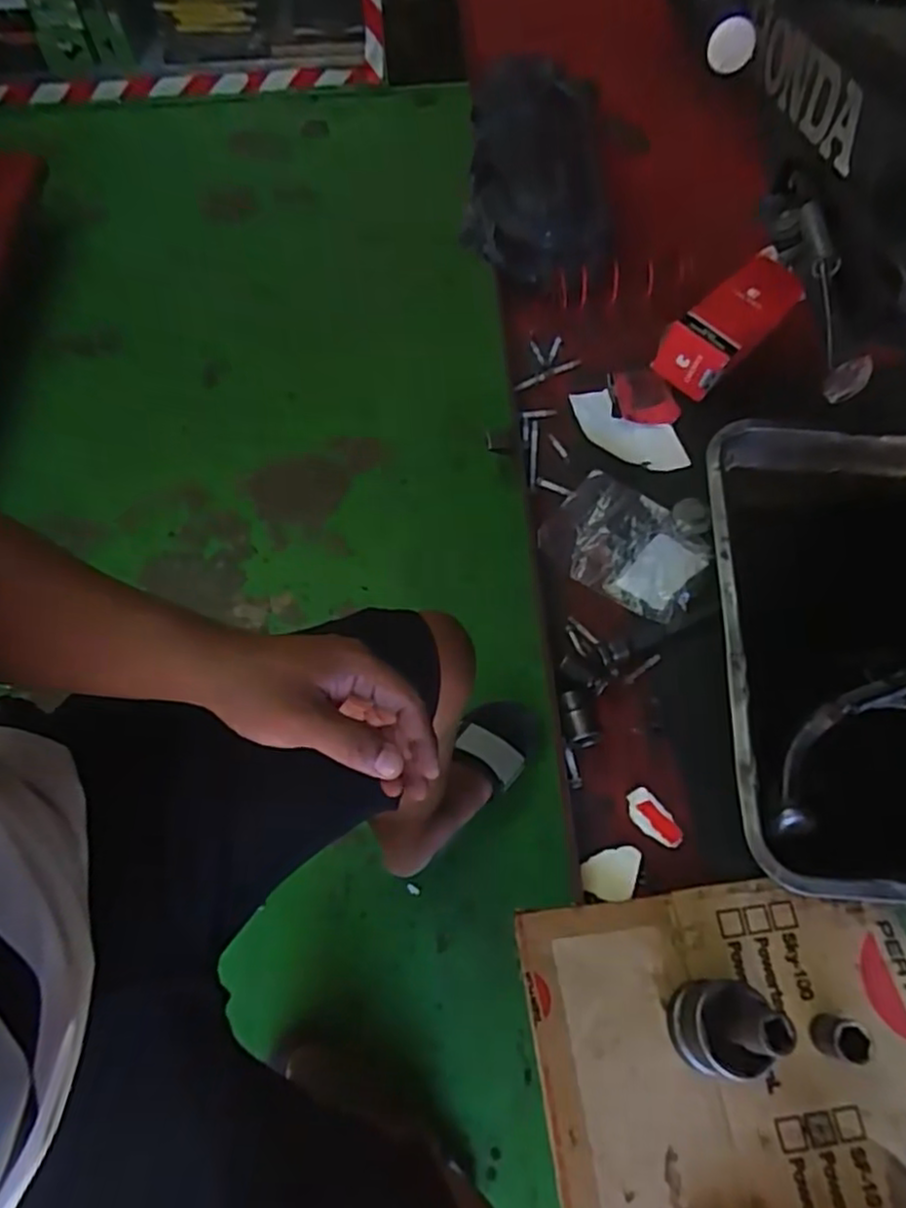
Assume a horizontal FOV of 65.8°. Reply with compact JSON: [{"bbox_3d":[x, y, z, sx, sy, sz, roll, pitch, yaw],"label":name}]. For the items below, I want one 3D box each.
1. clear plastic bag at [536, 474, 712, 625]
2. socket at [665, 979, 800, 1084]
[{"bbox_3d":[0.159,-0.061,0.630,0.137,0.011,0.118,30,67,16],"label":"clear plastic bag"},{"bbox_3d":[0.163,0.257,0.422,0.047,0.084,0.052,15,64,9],"label":"socket"}]

